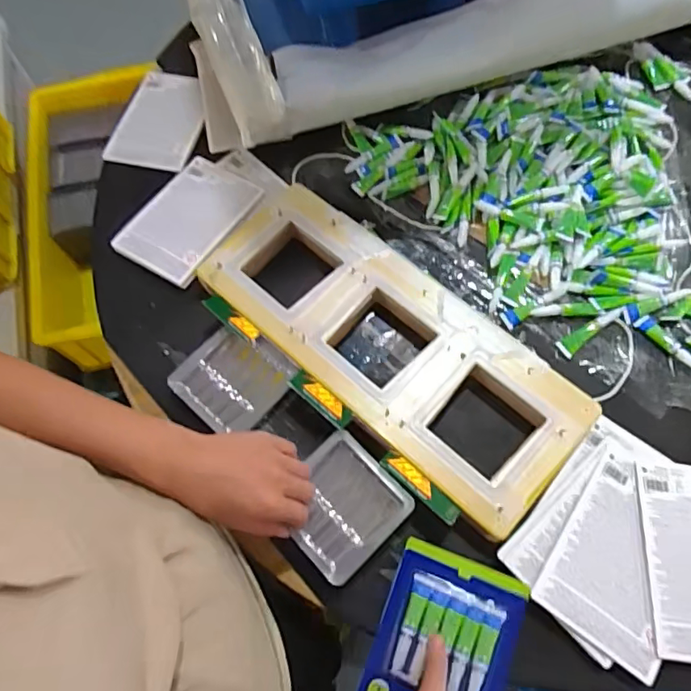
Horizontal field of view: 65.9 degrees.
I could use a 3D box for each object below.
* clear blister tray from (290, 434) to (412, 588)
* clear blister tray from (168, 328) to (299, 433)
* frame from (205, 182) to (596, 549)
[{"bbox_3d":[-0.005,0.151,0.502,0.102,0.012,0.102,42,74,18],"label":"clear blister tray"},{"bbox_3d":[-0.122,0.035,0.569,0.105,0.030,0.100,-42,71,-15],"label":"clear blister tray"},{"bbox_3d":[0.038,-0.008,0.562,0.437,0.028,0.174,40,73,17],"label":"frame"}]

